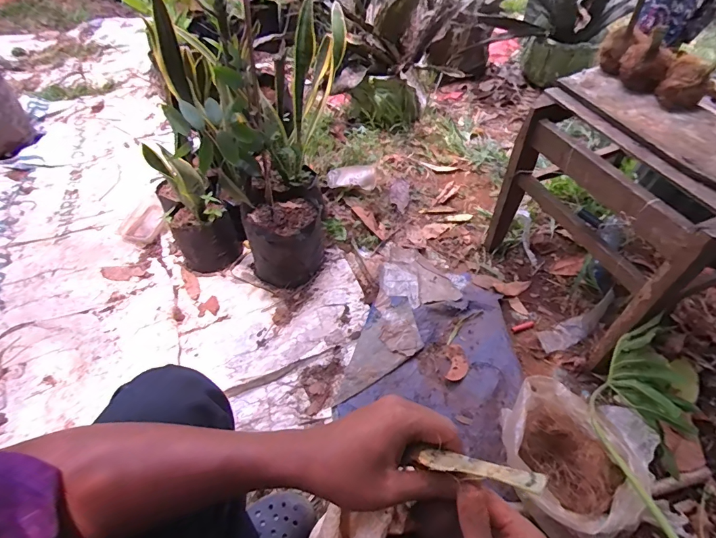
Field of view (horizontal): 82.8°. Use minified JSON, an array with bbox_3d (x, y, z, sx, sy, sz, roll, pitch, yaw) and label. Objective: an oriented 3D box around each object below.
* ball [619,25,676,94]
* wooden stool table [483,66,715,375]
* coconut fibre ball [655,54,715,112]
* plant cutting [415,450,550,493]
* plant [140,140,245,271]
[{"bbox_3d":[0.553,-0.400,0.774,0.084,0.096,0.068,27,56,22],"label":"ball"},{"bbox_3d":[0.594,-0.129,0.867,0.392,0.411,0.460,-17,52,-12],"label":"wooden stool table"},{"bbox_3d":[0.590,-0.330,0.730,0.078,0.072,0.067,32,58,25],"label":"coconut fibre ball"},{"bbox_3d":[0.088,0.147,0.299,0.092,0.005,0.019,-5,18,38],"label":"plant cutting"},{"bbox_3d":[-0.407,-0.151,1.038,0.166,0.327,0.159,-25,54,-18],"label":"plant"}]

